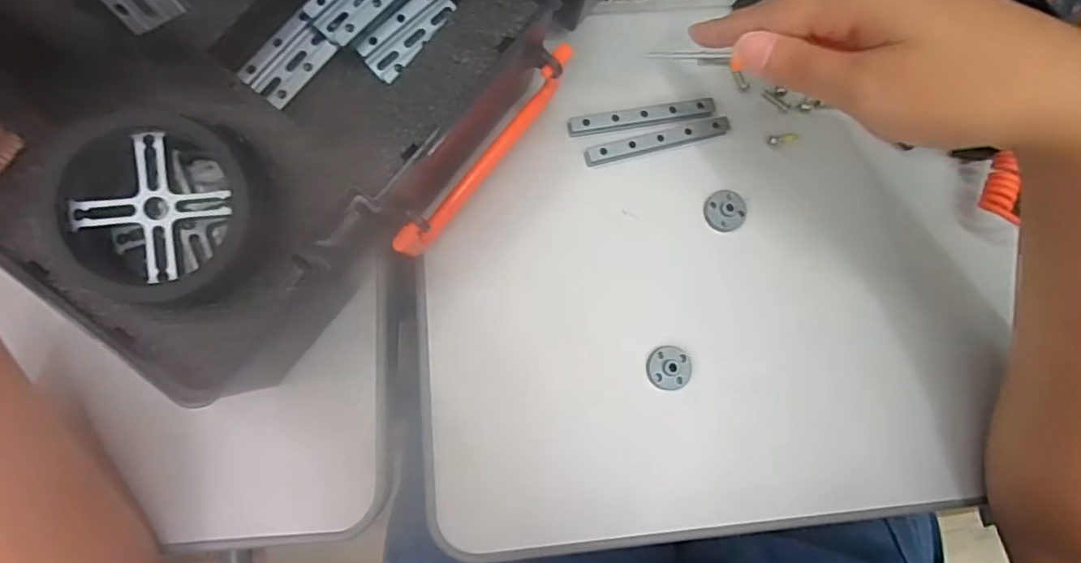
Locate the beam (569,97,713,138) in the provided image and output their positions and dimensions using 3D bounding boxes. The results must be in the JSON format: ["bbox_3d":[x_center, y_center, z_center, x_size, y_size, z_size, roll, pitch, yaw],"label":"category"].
[{"bbox_3d":[0.054,-0.087,0.309,0.080,0.006,0.011,-12,84,-7],"label":"beam"}]

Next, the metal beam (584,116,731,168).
[{"bbox_3d":[0.063,-0.074,0.307,0.080,0.004,0.010,-15,84,-7],"label":"metal beam"}]

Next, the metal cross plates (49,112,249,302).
[{"bbox_3d":[-0.133,-0.026,0.201,0.051,0.024,0.063,7,79,-5],"label":"metal cross plates"}]

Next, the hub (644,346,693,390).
[{"bbox_3d":[0.064,0.043,0.294,0.022,0.013,0.022,1,83,-5],"label":"hub"}]

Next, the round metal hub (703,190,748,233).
[{"bbox_3d":[0.098,-0.038,0.307,0.023,0.006,0.022,1,83,-5],"label":"round metal hub"}]

